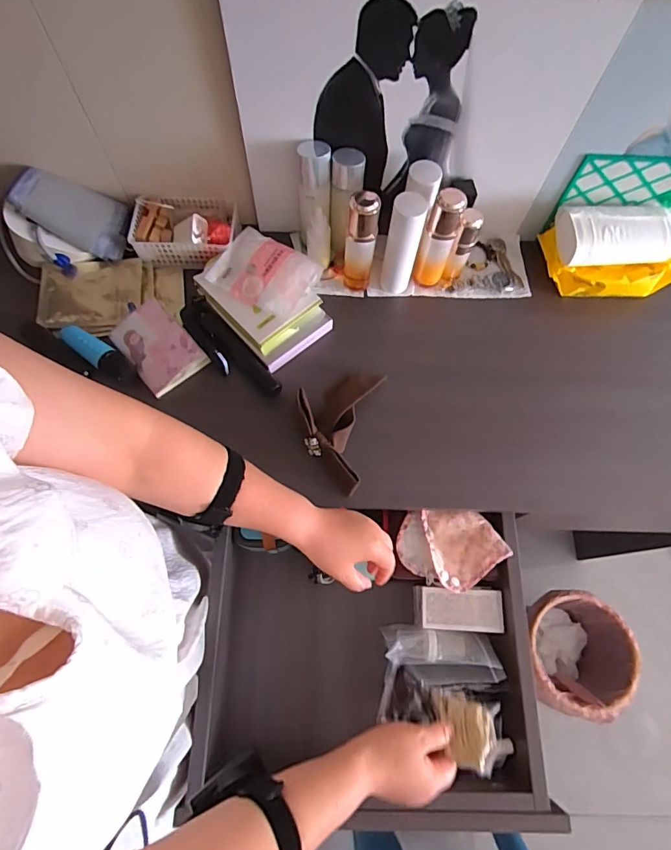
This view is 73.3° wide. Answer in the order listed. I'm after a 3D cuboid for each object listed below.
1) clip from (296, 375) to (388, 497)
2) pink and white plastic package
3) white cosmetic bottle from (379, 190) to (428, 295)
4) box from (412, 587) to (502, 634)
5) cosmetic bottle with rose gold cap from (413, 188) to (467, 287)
[{"bbox_3d":[-0.004,-0.003,0.632,0.105,0.043,0.173,13,69,3],"label":"clip"},{"bbox_3d":[-0.107,-0.226,0.670,0.147,0.020,0.110,30,71,9],"label":"pink and white plastic package"},{"bbox_3d":[0.094,-0.258,0.653,0.057,0.154,0.044,18,69,5],"label":"white cosmetic bottle"},{"bbox_3d":[0.170,0.256,0.626,0.112,0.042,0.053,4,69,0],"label":"box"},{"bbox_3d":[0.149,-0.264,0.652,0.049,0.154,0.040,15,69,4],"label":"cosmetic bottle with rose gold cap"}]

